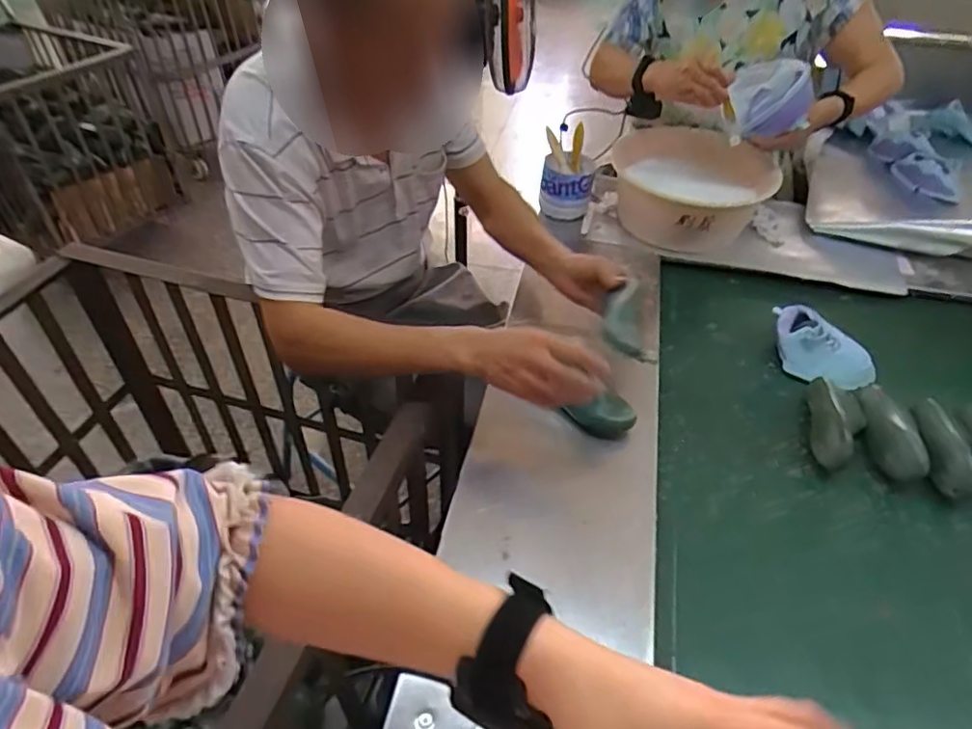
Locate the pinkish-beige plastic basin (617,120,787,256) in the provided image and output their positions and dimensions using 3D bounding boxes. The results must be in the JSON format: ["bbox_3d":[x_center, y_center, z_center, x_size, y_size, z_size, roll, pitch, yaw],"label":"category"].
[{"bbox_3d":[0.392,-0.345,1.198,0.298,0.135,0.288,0,43,0],"label":"pinkish-beige plastic basin"}]

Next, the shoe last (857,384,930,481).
[{"bbox_3d":[0.566,0.088,0.858,0.063,0.048,0.166,11,44,11],"label":"shoe last"}]

